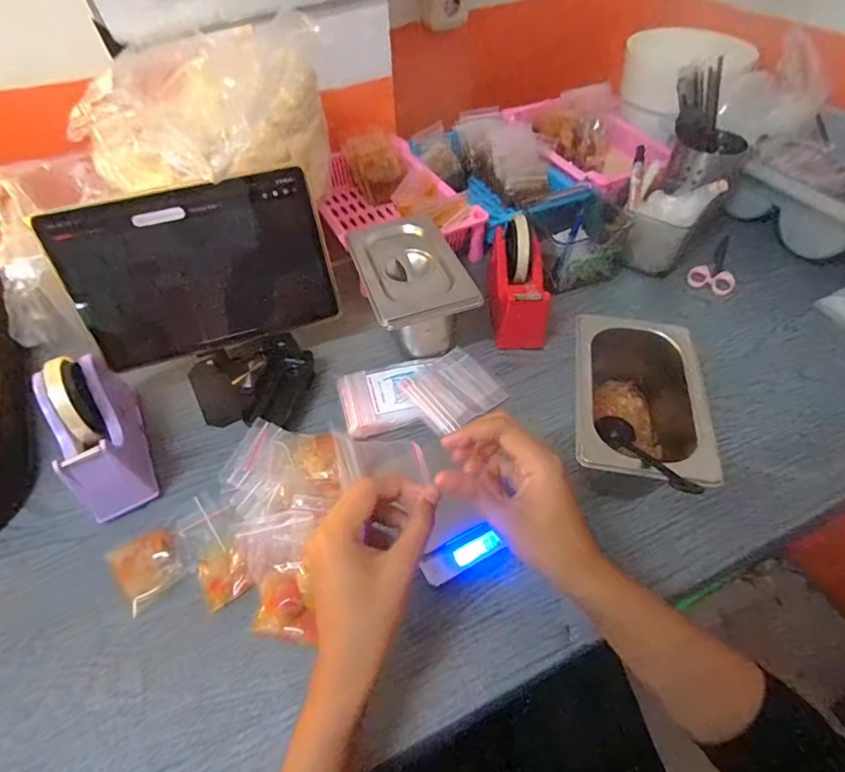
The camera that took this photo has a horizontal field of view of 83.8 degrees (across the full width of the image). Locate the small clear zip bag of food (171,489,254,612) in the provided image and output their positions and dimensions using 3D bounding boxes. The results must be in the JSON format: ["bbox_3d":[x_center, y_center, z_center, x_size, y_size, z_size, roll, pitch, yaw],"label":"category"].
[{"bbox_3d":[-0.194,0.147,0.441,0.047,0.018,0.115,-31,64,-19],"label":"small clear zip bag of food"}]

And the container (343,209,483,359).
[{"bbox_3d":[-0.017,-0.119,0.567,0.111,0.089,0.165,-16,52,-11],"label":"container"}]

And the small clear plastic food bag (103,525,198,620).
[{"bbox_3d":[-0.247,0.162,0.431,0.057,0.014,0.061,-36,65,-21],"label":"small clear plastic food bag"}]

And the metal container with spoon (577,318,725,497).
[{"bbox_3d":[0.194,0.031,0.465,0.109,0.121,0.169,7,52,8],"label":"metal container with spoon"}]

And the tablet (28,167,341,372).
[{"bbox_3d":[-0.226,-0.119,0.493,0.247,0.163,0.014,-17,31,-12],"label":"tablet"}]

